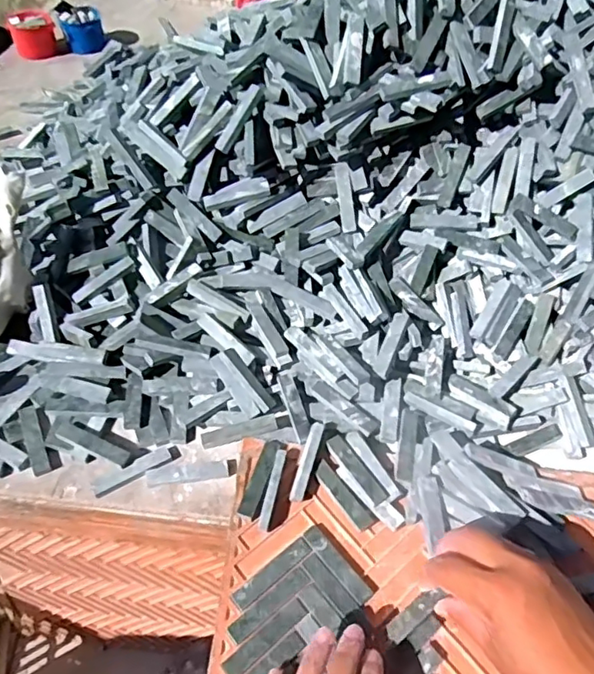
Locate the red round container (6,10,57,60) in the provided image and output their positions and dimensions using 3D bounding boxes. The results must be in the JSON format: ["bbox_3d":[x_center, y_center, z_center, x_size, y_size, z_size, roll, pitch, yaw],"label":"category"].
[{"bbox_3d":[-0.374,-0.427,0.807,0.061,0.044,0.063,-16,54,-16],"label":"red round container"}]

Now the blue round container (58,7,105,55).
[{"bbox_3d":[-0.322,-0.461,0.856,0.060,0.050,0.047,-17,54,-16],"label":"blue round container"}]

